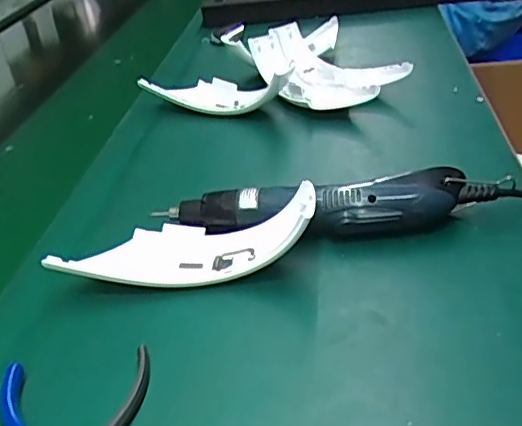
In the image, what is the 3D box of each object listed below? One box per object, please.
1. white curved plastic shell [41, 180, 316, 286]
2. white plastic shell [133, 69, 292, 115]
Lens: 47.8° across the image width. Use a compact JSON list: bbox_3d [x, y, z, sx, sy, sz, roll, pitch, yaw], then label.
[{"bbox_3d":[-0.045,0.018,0.403,0.164,0.050,0.056,-2,34,8],"label":"white curved plastic shell"},{"bbox_3d":[-0.048,-0.132,0.638,0.174,0.048,0.054,10,37,25],"label":"white plastic shell"}]

